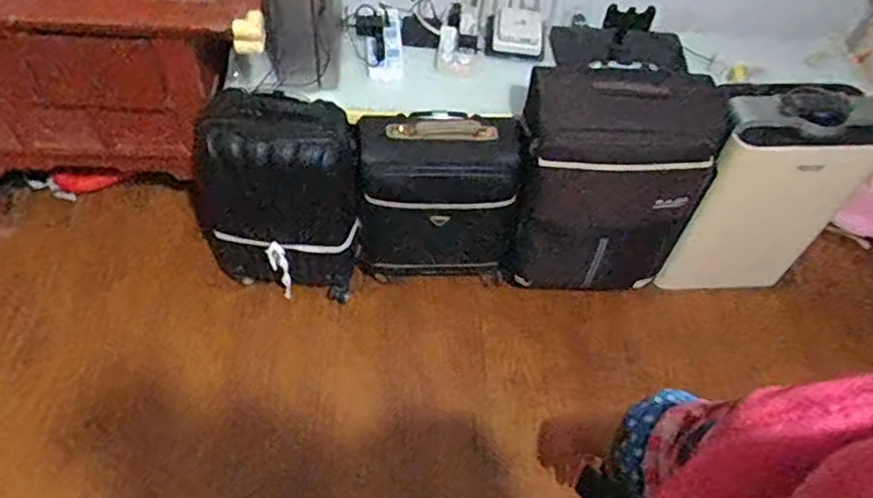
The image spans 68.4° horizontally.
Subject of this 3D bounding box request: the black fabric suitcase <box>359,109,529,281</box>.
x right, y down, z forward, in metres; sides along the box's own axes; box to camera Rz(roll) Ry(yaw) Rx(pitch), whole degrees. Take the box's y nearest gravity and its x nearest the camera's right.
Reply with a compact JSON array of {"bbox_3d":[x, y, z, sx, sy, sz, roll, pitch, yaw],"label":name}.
[{"bbox_3d":[0.003,-0.133,1.766,0.414,0.456,0.217,1,53,-5],"label":"black fabric suitcase"}]

